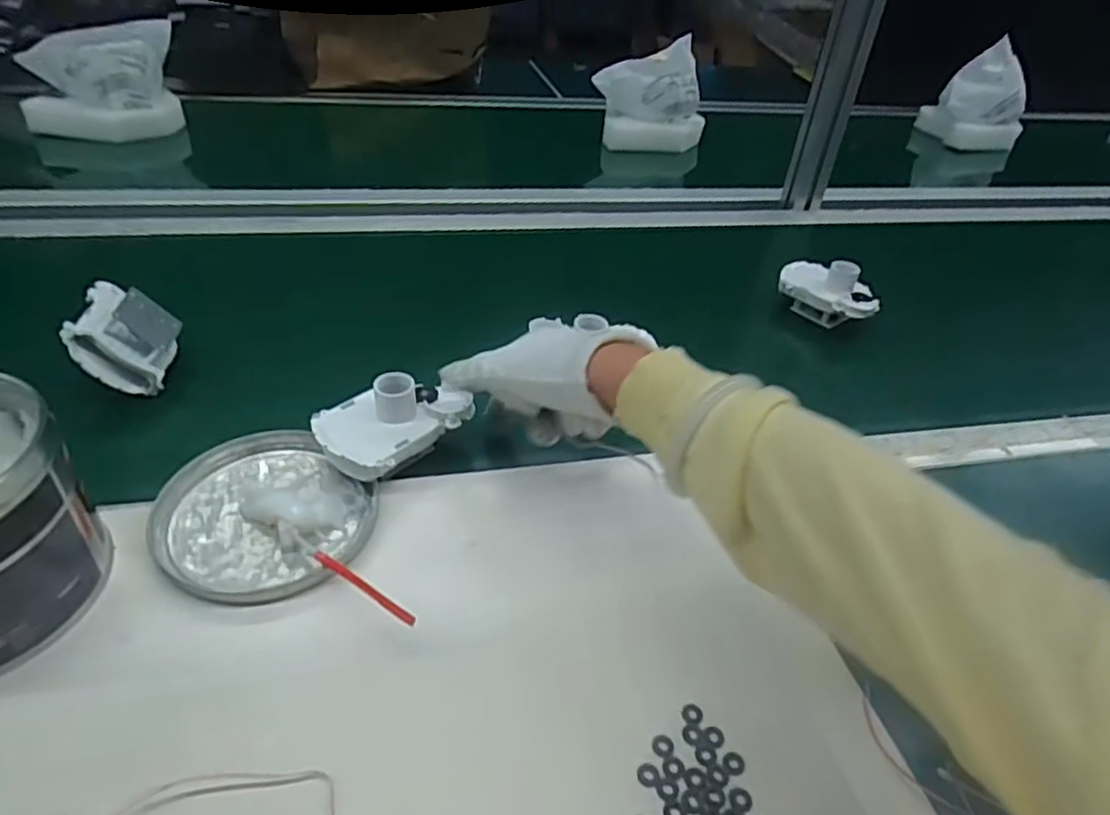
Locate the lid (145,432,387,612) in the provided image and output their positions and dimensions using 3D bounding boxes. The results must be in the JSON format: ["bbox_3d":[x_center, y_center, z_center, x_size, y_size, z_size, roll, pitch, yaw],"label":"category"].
[{"bbox_3d":[-0.183,0.065,0.429,0.131,0.015,0.123,4,38,-3],"label":"lid"}]

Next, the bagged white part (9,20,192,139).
[{"bbox_3d":[-0.631,-0.453,0.948,0.197,0.125,0.101,-13,42,-22],"label":"bagged white part"}]

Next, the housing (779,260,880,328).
[{"bbox_3d":[0.273,-0.116,0.682,0.094,0.058,0.061,22,41,20],"label":"housing"}]

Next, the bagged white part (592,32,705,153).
[{"bbox_3d":[0.152,-0.487,1.077,0.163,0.131,0.102,-5,39,-13],"label":"bagged white part"}]

